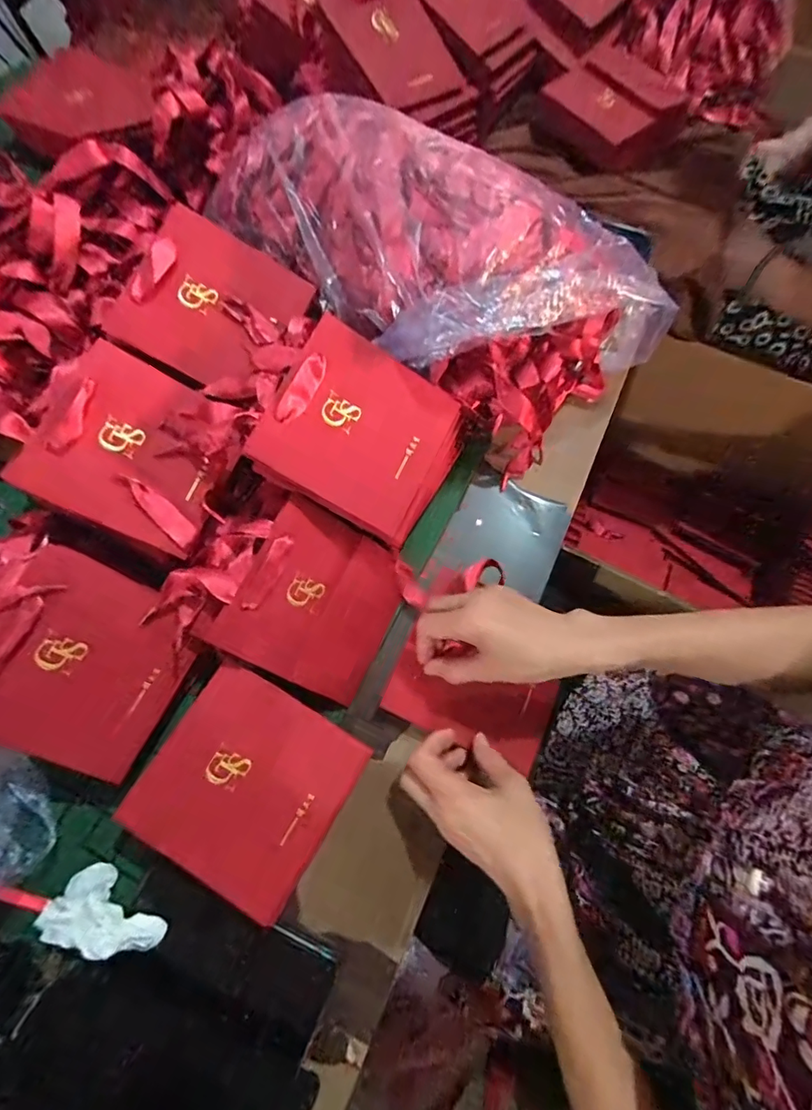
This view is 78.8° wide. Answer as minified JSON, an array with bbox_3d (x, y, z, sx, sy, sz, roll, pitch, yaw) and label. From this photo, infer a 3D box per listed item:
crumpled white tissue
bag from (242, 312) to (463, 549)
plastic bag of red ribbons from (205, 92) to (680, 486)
[{"bbox_3d":[-0.230,0.276,0.376,0.091,0.029,0.048,24,72,8],"label":"crumpled white tissue"},{"bbox_3d":[-0.033,-0.102,0.427,0.161,0.020,0.141,28,82,-21],"label":"bag"},{"bbox_3d":[0.037,-0.288,0.502,0.395,0.160,0.240,43,75,13],"label":"plastic bag of red ribbons"}]

